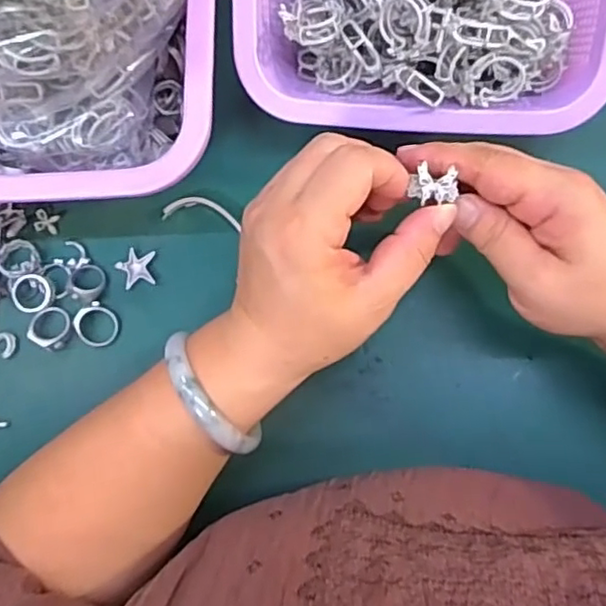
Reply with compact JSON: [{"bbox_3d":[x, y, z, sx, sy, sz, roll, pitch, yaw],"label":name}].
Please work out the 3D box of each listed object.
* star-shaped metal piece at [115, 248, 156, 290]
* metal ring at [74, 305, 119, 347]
[{"bbox_3d":[-0.100,-0.020,0.372,0.022,0.004,0.024,-2,82,5],"label":"star-shaped metal piece"},{"bbox_3d":[-0.122,0.014,0.368,0.024,0.004,0.025,0,92,-13],"label":"metal ring"}]

